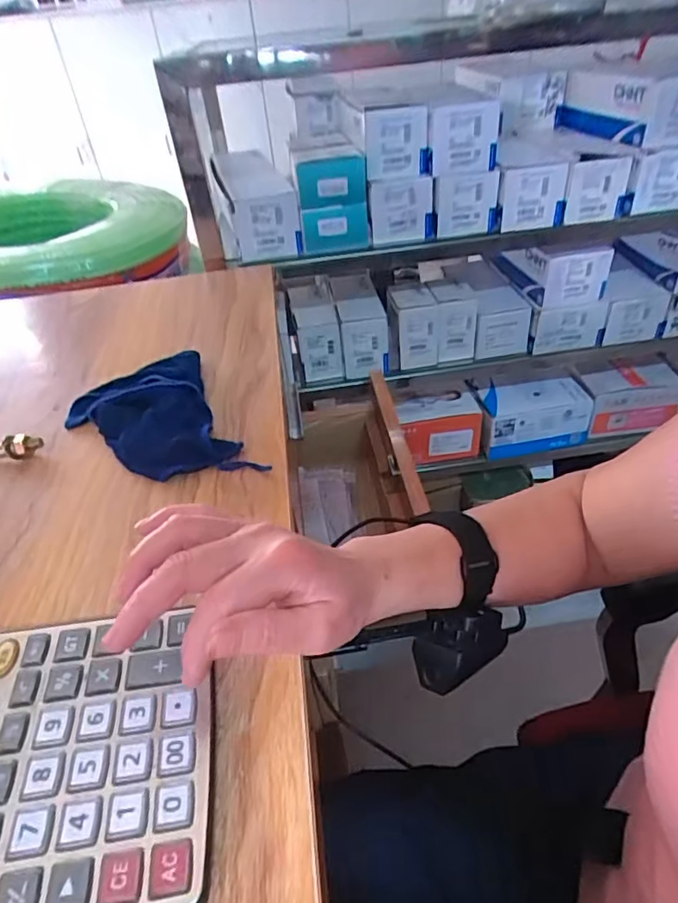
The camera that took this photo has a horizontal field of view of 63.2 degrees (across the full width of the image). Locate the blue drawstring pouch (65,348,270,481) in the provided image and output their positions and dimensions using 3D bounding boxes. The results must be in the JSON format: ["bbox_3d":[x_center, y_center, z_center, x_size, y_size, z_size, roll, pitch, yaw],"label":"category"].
[{"bbox_3d":[-0.151,-0.028,0.451,0.116,0.035,0.173,-22,43,-19],"label":"blue drawstring pouch"}]

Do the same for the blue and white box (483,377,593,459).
[{"bbox_3d":[0.362,-0.067,1.033,0.188,0.106,0.083,-10,40,-6],"label":"blue and white box"}]

